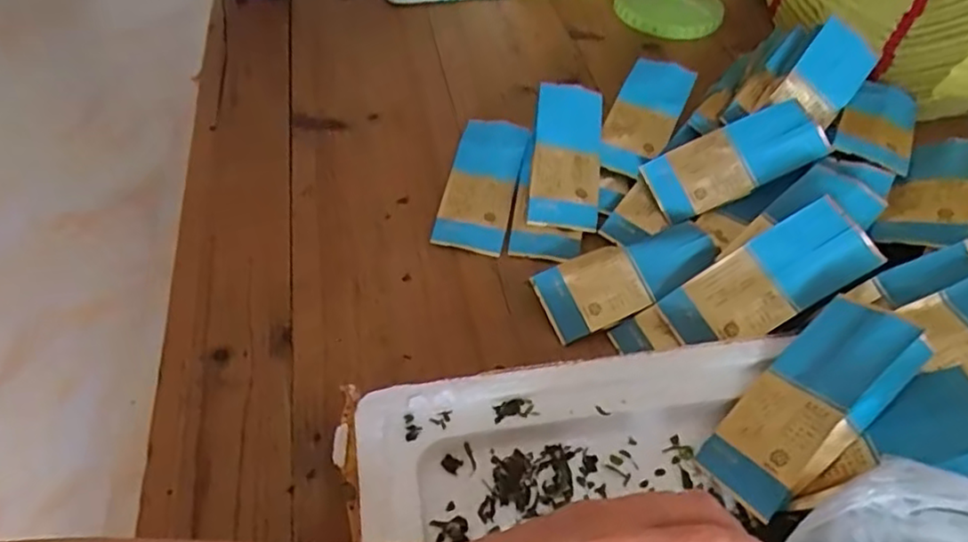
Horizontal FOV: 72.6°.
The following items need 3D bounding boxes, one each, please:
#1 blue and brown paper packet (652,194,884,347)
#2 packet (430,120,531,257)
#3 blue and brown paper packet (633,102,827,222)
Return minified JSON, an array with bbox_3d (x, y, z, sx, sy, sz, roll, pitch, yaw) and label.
[{"bbox_3d":[0.179,0.008,0.420,0.126,0.009,0.053,-34,68,7],"label":"blue and brown paper packet"},{"bbox_3d":[-0.001,-0.070,0.527,0.053,0.006,0.123,14,67,0],"label":"packet"},{"bbox_3d":[0.190,-0.085,0.503,0.126,0.011,0.053,-25,78,7],"label":"blue and brown paper packet"}]

